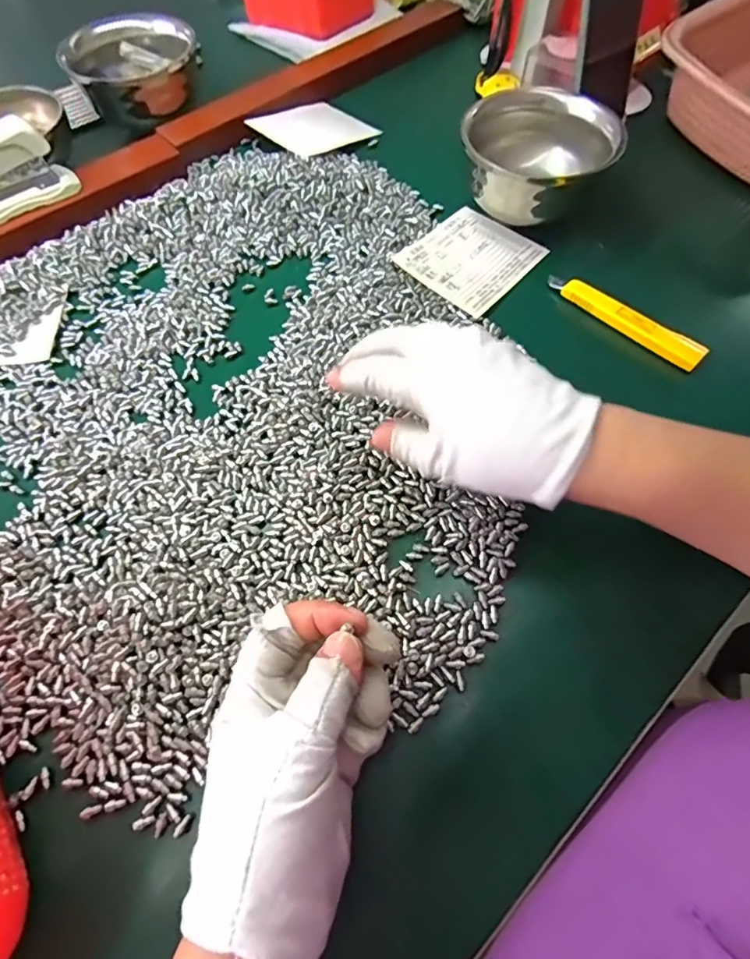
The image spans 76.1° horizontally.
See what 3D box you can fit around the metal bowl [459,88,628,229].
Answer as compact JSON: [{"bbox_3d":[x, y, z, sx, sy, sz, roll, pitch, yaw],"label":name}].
[{"bbox_3d":[0.137,-0.268,0.406,0.116,0.069,0.116,18,65,11],"label":"metal bowl"}]

